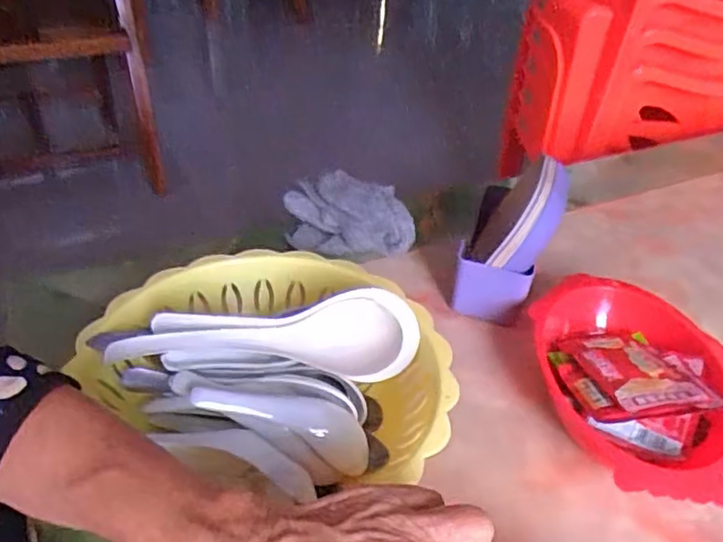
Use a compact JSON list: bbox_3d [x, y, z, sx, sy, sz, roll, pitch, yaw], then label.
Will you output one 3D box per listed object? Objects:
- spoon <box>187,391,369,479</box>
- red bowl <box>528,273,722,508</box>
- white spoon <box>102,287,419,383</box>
[{"bbox_3d":[-0.047,0.097,0.396,0.119,0.020,0.042,22,35,-18],"label":"spoon"},{"bbox_3d":[0.212,0.088,0.482,0.141,0.052,0.217,0,37,-5],"label":"red bowl"},{"bbox_3d":[-0.060,0.050,0.426,0.208,0.033,0.050,-8,39,-16],"label":"white spoon"}]

